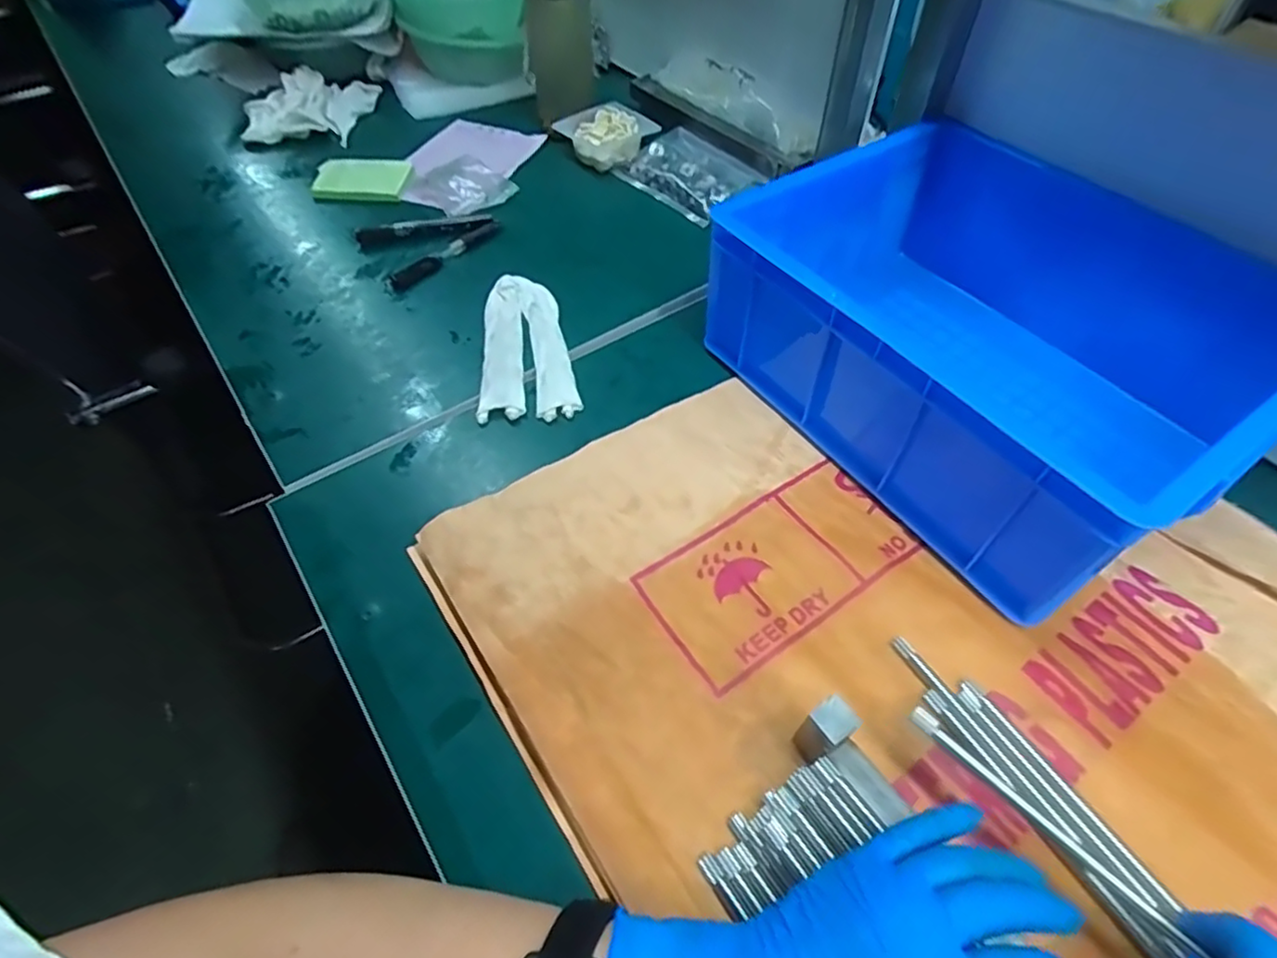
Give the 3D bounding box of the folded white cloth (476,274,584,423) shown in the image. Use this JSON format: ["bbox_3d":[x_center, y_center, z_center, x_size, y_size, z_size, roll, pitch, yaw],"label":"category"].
[{"bbox_3d":[-0.097,-0.114,0.548,0.076,0.013,0.163,-7,53,-5],"label":"folded white cloth"}]

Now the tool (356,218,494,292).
[{"bbox_3d":[-0.201,-0.238,0.636,0.130,0.015,0.088,-27,58,-19],"label":"tool"}]

